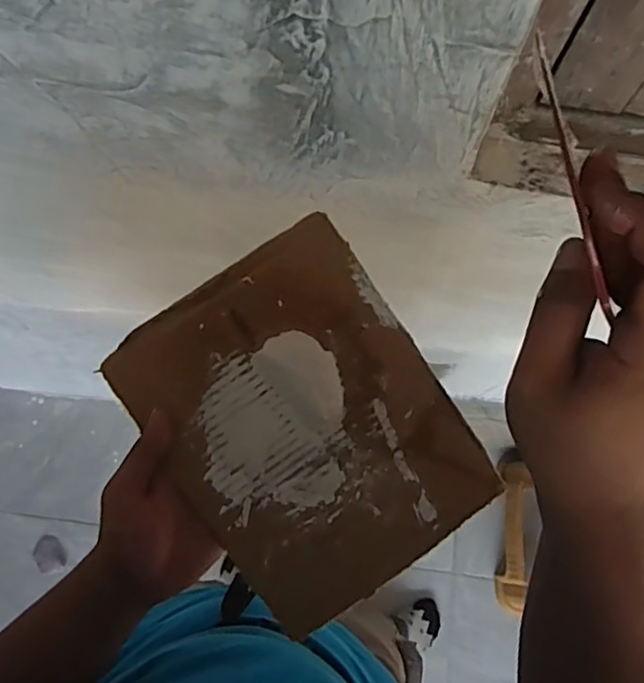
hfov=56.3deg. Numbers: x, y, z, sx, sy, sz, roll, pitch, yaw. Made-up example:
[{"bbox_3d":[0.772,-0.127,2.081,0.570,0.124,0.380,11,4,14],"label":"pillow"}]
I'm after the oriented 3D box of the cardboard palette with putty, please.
[{"bbox_3d":[-0.008,0.058,0.419,0.186,0.010,0.240,-35,94,-8],"label":"cardboard palette with putty"}]

